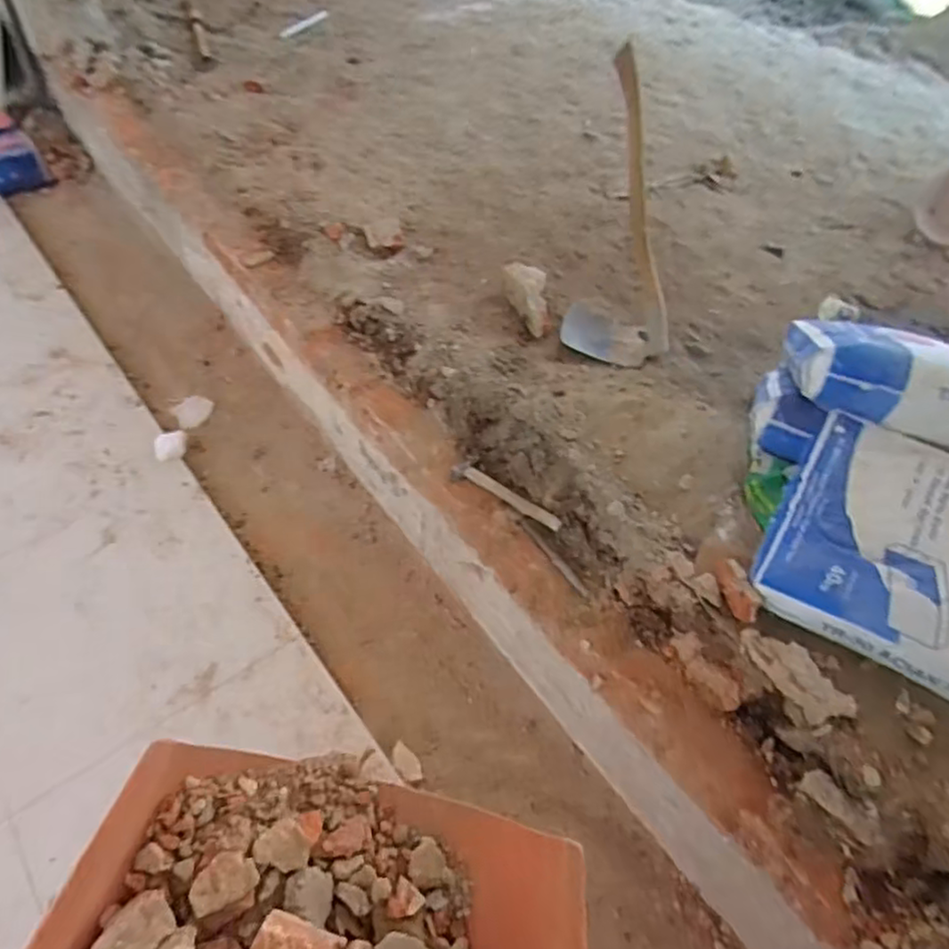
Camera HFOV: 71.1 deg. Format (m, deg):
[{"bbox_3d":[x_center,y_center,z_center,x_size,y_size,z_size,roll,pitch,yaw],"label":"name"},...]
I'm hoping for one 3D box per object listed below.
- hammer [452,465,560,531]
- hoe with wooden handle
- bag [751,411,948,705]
[{"bbox_3d":[0.065,0.047,1.441,0.277,0.028,0.059,33,57,21],"label":"hammer"},{"bbox_3d":[0.378,-0.546,1.506,0.266,0.716,0.173,15,52,9],"label":"hoe with wooden handle"},{"bbox_3d":[0.816,0.162,1.098,0.580,0.080,0.406,28,71,20],"label":"bag"}]

